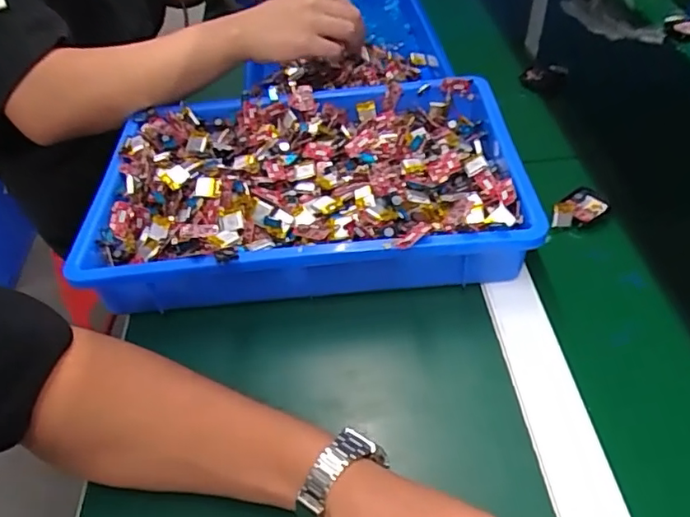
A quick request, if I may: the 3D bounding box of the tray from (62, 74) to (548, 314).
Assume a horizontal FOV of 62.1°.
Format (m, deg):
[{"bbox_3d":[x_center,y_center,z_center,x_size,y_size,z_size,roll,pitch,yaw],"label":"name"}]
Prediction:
[{"bbox_3d":[-0.035,-0.064,0.534,0.376,0.076,0.239,-5,44,2],"label":"tray"}]

